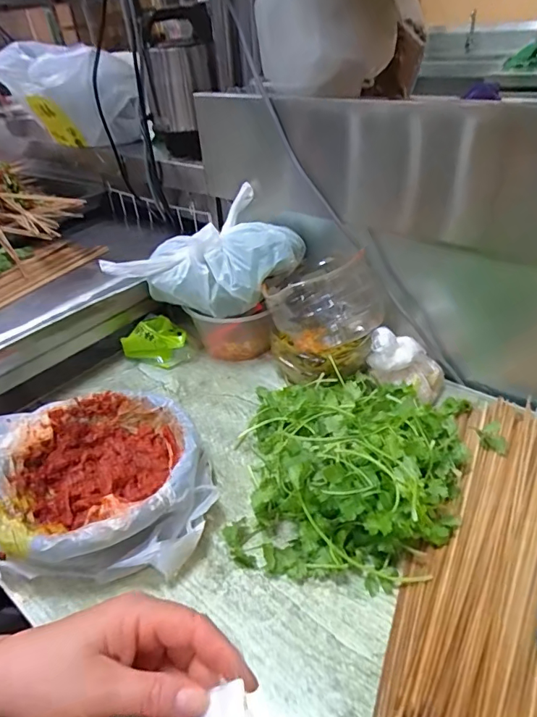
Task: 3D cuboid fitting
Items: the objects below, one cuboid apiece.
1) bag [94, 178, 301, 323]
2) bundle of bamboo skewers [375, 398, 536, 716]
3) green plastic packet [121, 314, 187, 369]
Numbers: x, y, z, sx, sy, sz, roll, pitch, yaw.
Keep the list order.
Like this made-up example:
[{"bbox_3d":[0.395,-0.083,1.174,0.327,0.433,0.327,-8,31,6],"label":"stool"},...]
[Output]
[{"bbox_3d":[-0.087,-0.149,0.679,0.266,0.131,0.126,-1,37,4],"label":"bag"},{"bbox_3d":[0.214,0.180,0.432,0.114,0.029,0.430,17,41,26],"label":"bundle of bamboo skewers"},{"bbox_3d":[-0.183,-0.029,0.725,0.095,0.062,0.080,-16,38,-16],"label":"green plastic packet"}]

